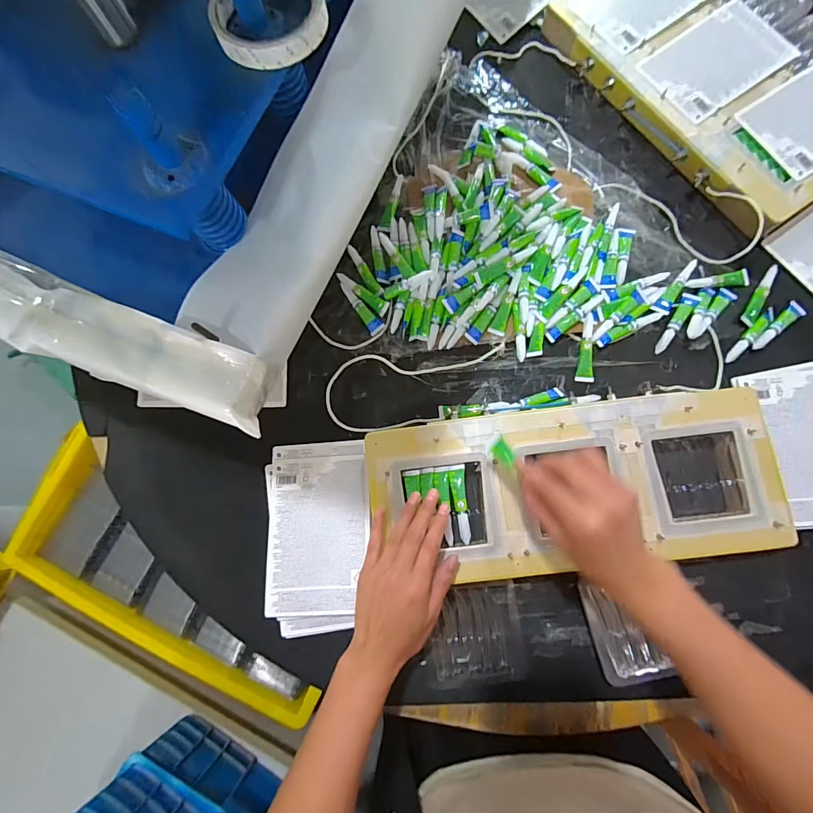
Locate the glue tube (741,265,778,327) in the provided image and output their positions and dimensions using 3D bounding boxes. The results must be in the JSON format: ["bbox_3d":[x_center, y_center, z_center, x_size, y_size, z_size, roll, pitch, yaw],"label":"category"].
[{"bbox_3d":[0.429,-0.133,0.494,0.017,0.014,0.084,33,81,10],"label":"glue tube"}]

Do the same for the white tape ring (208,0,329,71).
[{"bbox_3d":[-0.107,-0.311,0.322,0.088,0.023,0.090,0,75,0],"label":"white tape ring"}]

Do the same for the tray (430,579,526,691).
[{"bbox_3d":[0.073,0.245,0.440,0.098,0.020,0.100,-8,77,2],"label":"tray"}]

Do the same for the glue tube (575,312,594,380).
[{"bbox_3d":[0.217,-0.071,0.490,0.019,0.010,0.082,4,90,1],"label":"glue tube"}]

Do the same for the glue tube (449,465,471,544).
[{"bbox_3d":[0.058,0.105,0.442,0.017,0.006,0.081,-4,77,3],"label":"glue tube"}]

